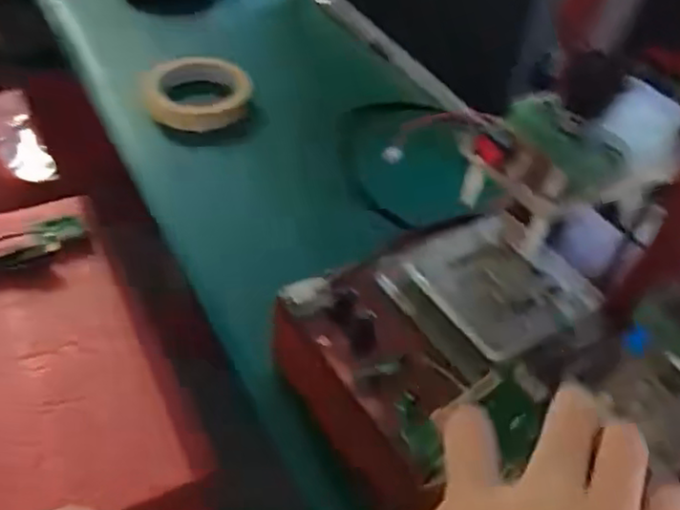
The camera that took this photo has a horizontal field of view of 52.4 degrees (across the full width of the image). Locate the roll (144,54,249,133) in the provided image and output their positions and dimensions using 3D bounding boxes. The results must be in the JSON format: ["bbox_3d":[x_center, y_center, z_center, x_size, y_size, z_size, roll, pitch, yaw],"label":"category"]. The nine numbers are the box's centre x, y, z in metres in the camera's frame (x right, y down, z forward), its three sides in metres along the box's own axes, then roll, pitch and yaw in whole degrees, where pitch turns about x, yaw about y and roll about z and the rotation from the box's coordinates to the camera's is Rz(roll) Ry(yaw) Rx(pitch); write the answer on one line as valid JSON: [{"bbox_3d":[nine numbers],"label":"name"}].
[{"bbox_3d":[-0.142,-0.162,0.688,0.099,0.027,0.096,2,46,-5],"label":"roll"}]

